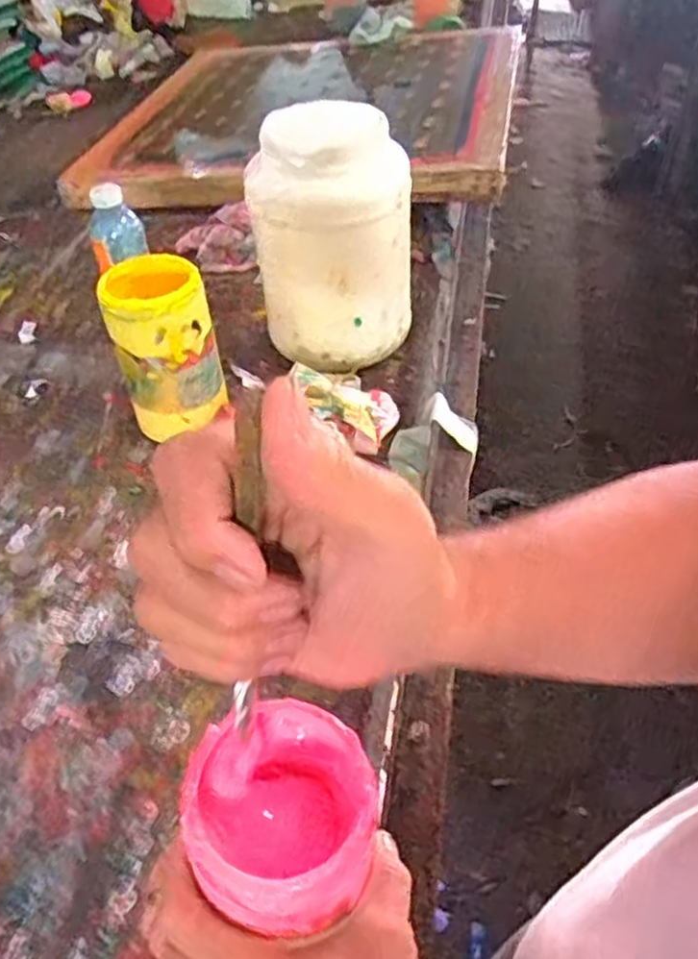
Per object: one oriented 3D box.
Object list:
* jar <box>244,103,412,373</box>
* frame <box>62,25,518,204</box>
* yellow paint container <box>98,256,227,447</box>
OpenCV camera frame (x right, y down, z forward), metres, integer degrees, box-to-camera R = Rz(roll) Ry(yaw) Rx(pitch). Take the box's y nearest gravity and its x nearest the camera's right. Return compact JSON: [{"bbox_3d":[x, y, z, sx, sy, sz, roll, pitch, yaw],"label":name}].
[{"bbox_3d":[-0.014,-0.238,0.773,0.138,0.241,0.113,-36,54,-27],"label":"jar"},{"bbox_3d":[-0.057,-0.648,1.284,0.657,0.055,0.678,4,47,12],"label":"frame"},{"bbox_3d":[-0.176,-0.123,0.731,0.095,0.174,0.085,-13,47,-9],"label":"yellow paint container"}]

